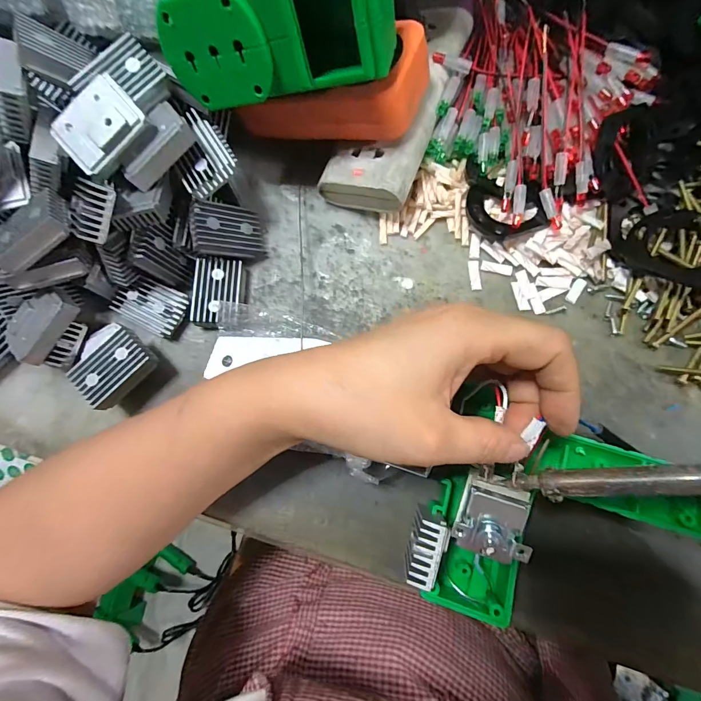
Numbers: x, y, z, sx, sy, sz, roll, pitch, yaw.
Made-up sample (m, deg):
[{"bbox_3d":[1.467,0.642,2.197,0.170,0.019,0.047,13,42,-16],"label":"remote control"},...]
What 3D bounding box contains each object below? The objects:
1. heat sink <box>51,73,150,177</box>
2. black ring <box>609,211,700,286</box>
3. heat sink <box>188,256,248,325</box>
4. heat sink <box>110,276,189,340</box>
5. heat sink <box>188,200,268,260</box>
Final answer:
[{"bbox_3d":[-0.134,-0.120,0.200,0.044,0.018,0.034,-43,90,5],"label":"heat sink"},{"bbox_3d":[0.200,-0.063,0.222,0.044,0.012,0.063,-53,49,7],"label":"black ring"},{"bbox_3d":[-0.090,-0.041,0.254,0.032,0.018,0.044,3,79,4],"label":"heat sink"},{"bbox_3d":[-0.138,-0.031,0.256,0.048,0.018,0.033,23,81,8],"label":"heat sink"},{"bbox_3d":[-0.081,-0.081,0.249,0.011,0.051,0.033,14,105,45],"label":"heat sink"}]

